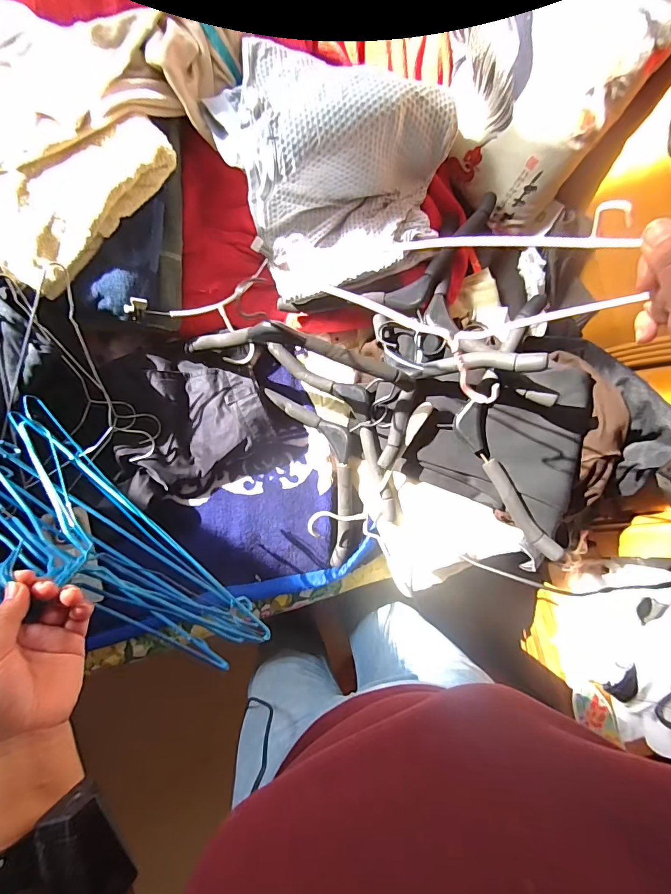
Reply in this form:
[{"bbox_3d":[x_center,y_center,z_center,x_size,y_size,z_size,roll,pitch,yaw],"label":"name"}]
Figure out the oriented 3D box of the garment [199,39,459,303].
[{"bbox_3d":[0.002,-0.432,0.626,0.304,0.146,0.342,-24,90,-7],"label":"garment"}]

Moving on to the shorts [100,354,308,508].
[{"bbox_3d":[-0.216,-0.041,0.713,0.323,0.054,0.249,-5,88,-6],"label":"shorts"}]

